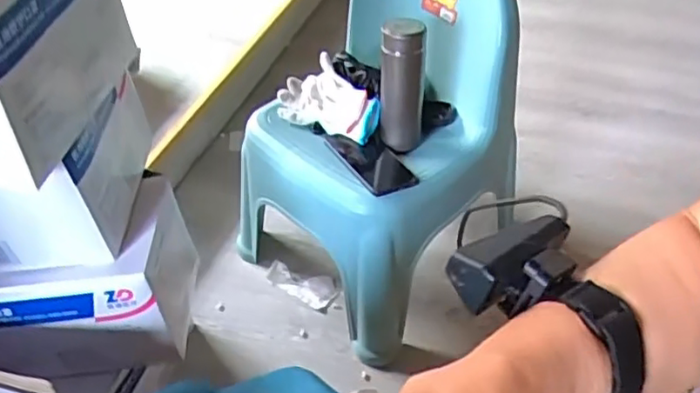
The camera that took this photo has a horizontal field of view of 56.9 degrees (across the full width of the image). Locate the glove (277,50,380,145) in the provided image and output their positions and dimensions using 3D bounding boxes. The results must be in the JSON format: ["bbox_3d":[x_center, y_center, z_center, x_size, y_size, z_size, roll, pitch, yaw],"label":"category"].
[{"bbox_3d":[-0.034,-0.159,1.009,0.178,0.095,0.083,16,47,17],"label":"glove"}]

